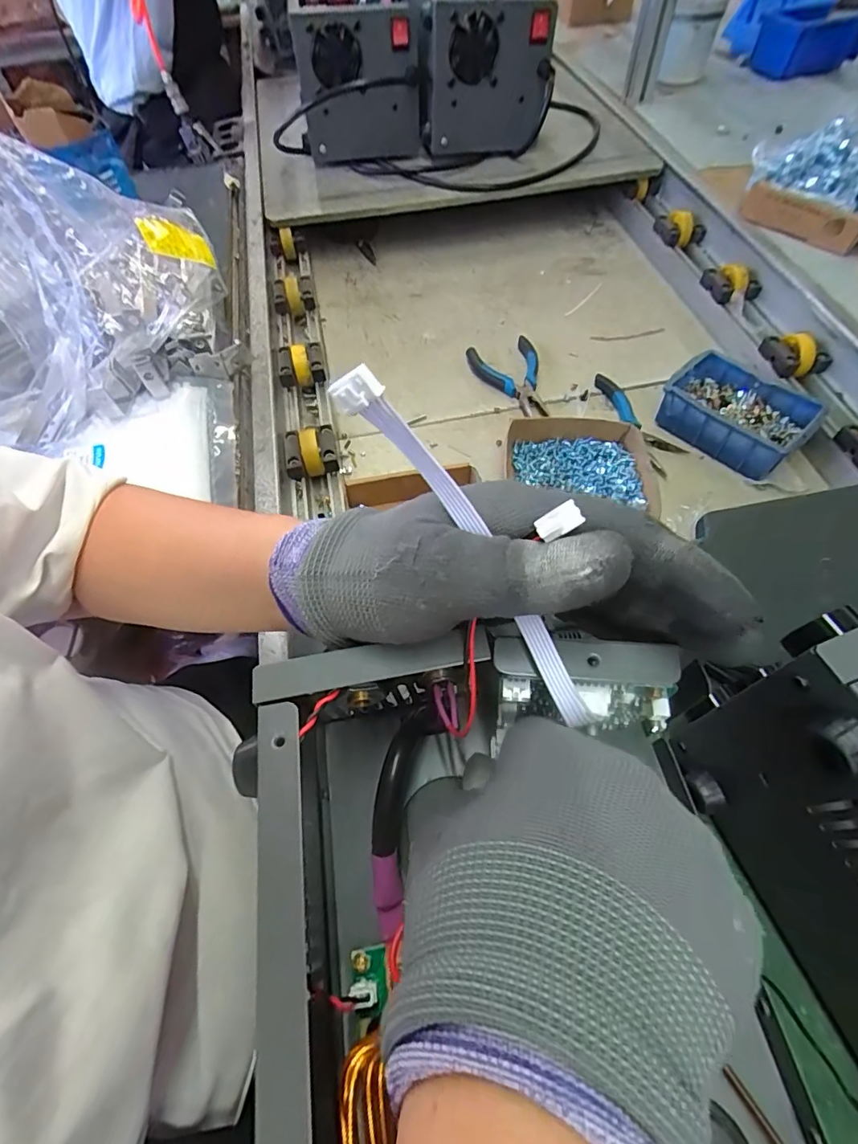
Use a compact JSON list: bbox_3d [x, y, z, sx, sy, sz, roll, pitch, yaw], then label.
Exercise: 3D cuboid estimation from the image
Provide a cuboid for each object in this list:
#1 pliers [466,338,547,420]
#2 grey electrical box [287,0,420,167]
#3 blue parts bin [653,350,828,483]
[{"bbox_3d":[0.115,-0.249,0.629,0.081,0.021,0.131,-27,62,-12],"label":"pliers"},{"bbox_3d":[-0.100,-0.768,0.740,0.177,0.172,0.319,-2,60,2],"label":"grey electrical box"},{"bbox_3d":[0.342,-0.177,0.557,0.104,0.049,0.147,-37,65,-17],"label":"blue parts bin"}]

